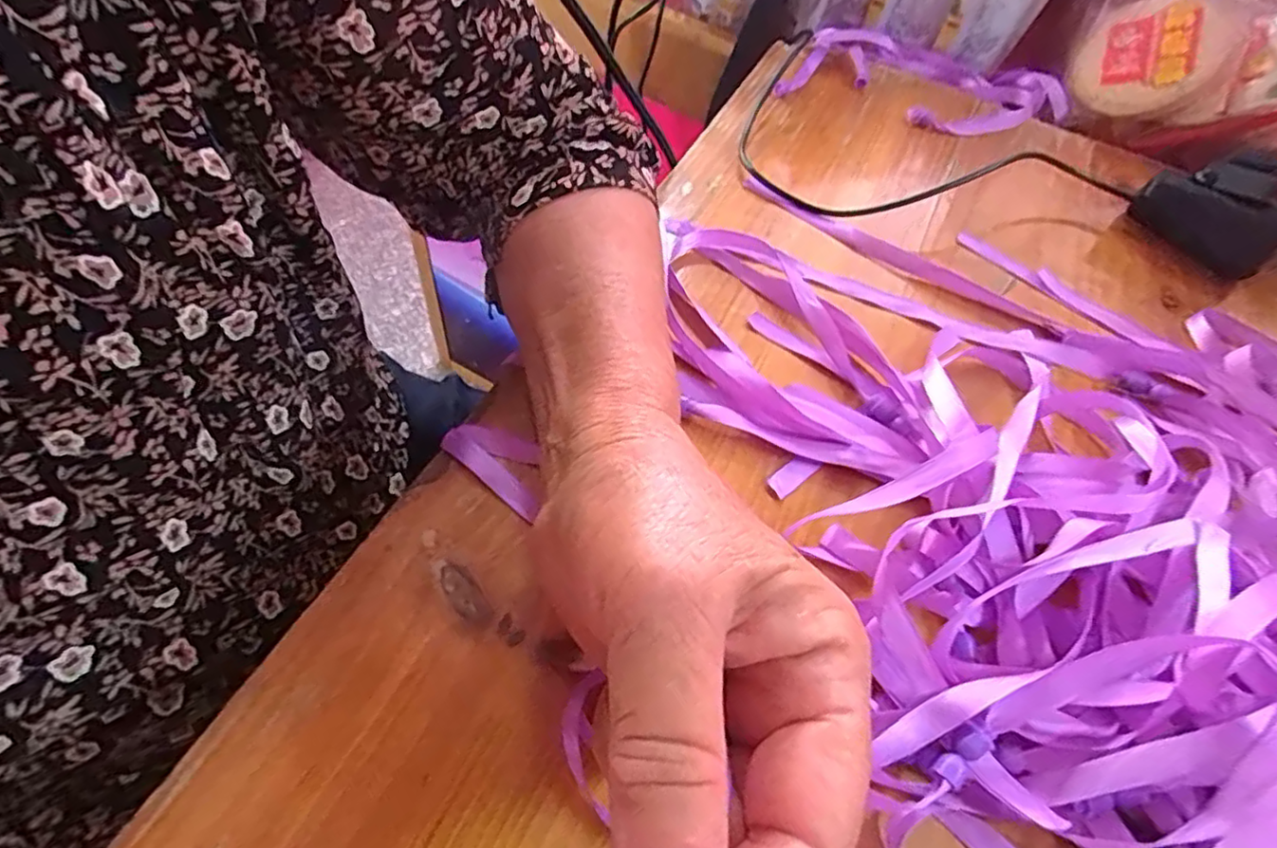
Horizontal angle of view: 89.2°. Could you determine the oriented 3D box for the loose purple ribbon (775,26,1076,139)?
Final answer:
[{"bbox_3d":[0.195,-0.228,0.435,0.173,0.014,0.107,25,57,8],"label":"loose purple ribbon"}]

